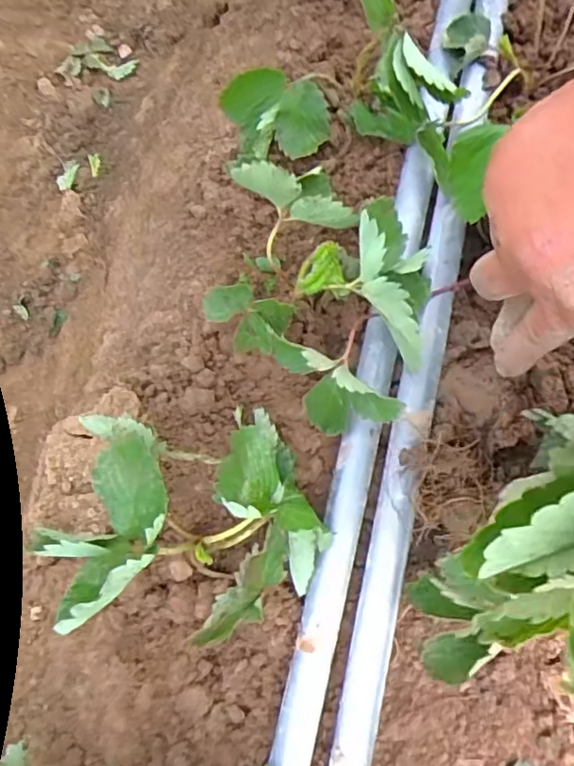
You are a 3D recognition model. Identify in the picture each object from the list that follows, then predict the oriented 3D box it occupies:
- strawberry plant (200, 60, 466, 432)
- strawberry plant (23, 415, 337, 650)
[{"bbox_3d":[0.010,-0.090,0.345,0.128,0.079,0.240,-16,76,-2],"label":"strawberry plant"},{"bbox_3d":[-0.052,0.073,0.309,0.126,0.087,0.124,0,75,2],"label":"strawberry plant"}]

